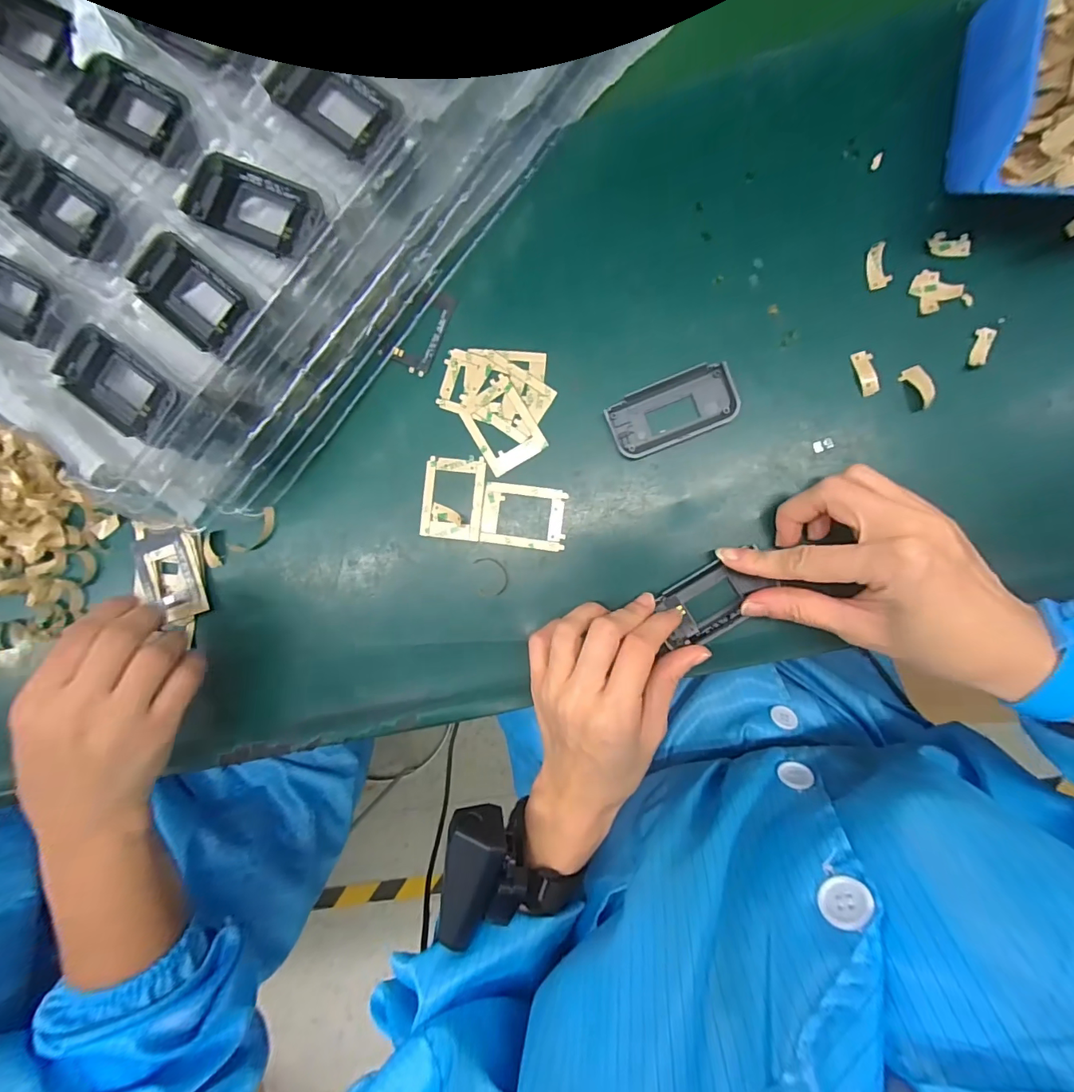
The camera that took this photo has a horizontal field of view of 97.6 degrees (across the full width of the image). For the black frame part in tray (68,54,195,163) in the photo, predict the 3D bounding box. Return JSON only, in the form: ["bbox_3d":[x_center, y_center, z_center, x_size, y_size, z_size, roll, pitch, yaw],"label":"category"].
[{"bbox_3d":[-0.223,-0.240,0.257,0.073,0.006,0.037,31,95,5],"label":"black frame part in tray"}]

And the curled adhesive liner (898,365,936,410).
[{"bbox_3d":[0.223,-0.092,0.272,0.015,0.004,0.025,-20,75,7],"label":"curled adhesive liner"}]

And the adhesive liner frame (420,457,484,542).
[{"bbox_3d":[-0.055,-0.031,0.308,0.039,0.004,0.053,6,92,6],"label":"adhesive liner frame"}]

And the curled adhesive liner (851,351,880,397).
[{"bbox_3d":[0.194,-0.102,0.276,0.011,0.006,0.026,-11,90,7],"label":"curled adhesive liner"}]

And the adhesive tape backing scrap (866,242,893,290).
[{"bbox_3d":[0.200,-0.163,0.273,0.012,0.004,0.025,-6,91,7],"label":"adhesive tape backing scrap"}]

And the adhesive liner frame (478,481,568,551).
[{"bbox_3d":[-0.008,-0.019,0.302,0.053,0.004,0.039,8,92,6],"label":"adhesive liner frame"}]

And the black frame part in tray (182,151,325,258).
[{"bbox_3d":[-0.145,-0.176,0.244,0.071,0.007,0.037,28,93,6],"label":"black frame part in tray"}]

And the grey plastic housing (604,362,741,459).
[{"bbox_3d":[0.083,-0.082,0.288,0.076,0.009,0.039,-20,89,7],"label":"grey plastic housing"}]

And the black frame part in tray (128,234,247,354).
[{"bbox_3d":[-0.182,-0.133,0.245,0.065,0.008,0.036,42,94,6],"label":"black frame part in tray"}]

